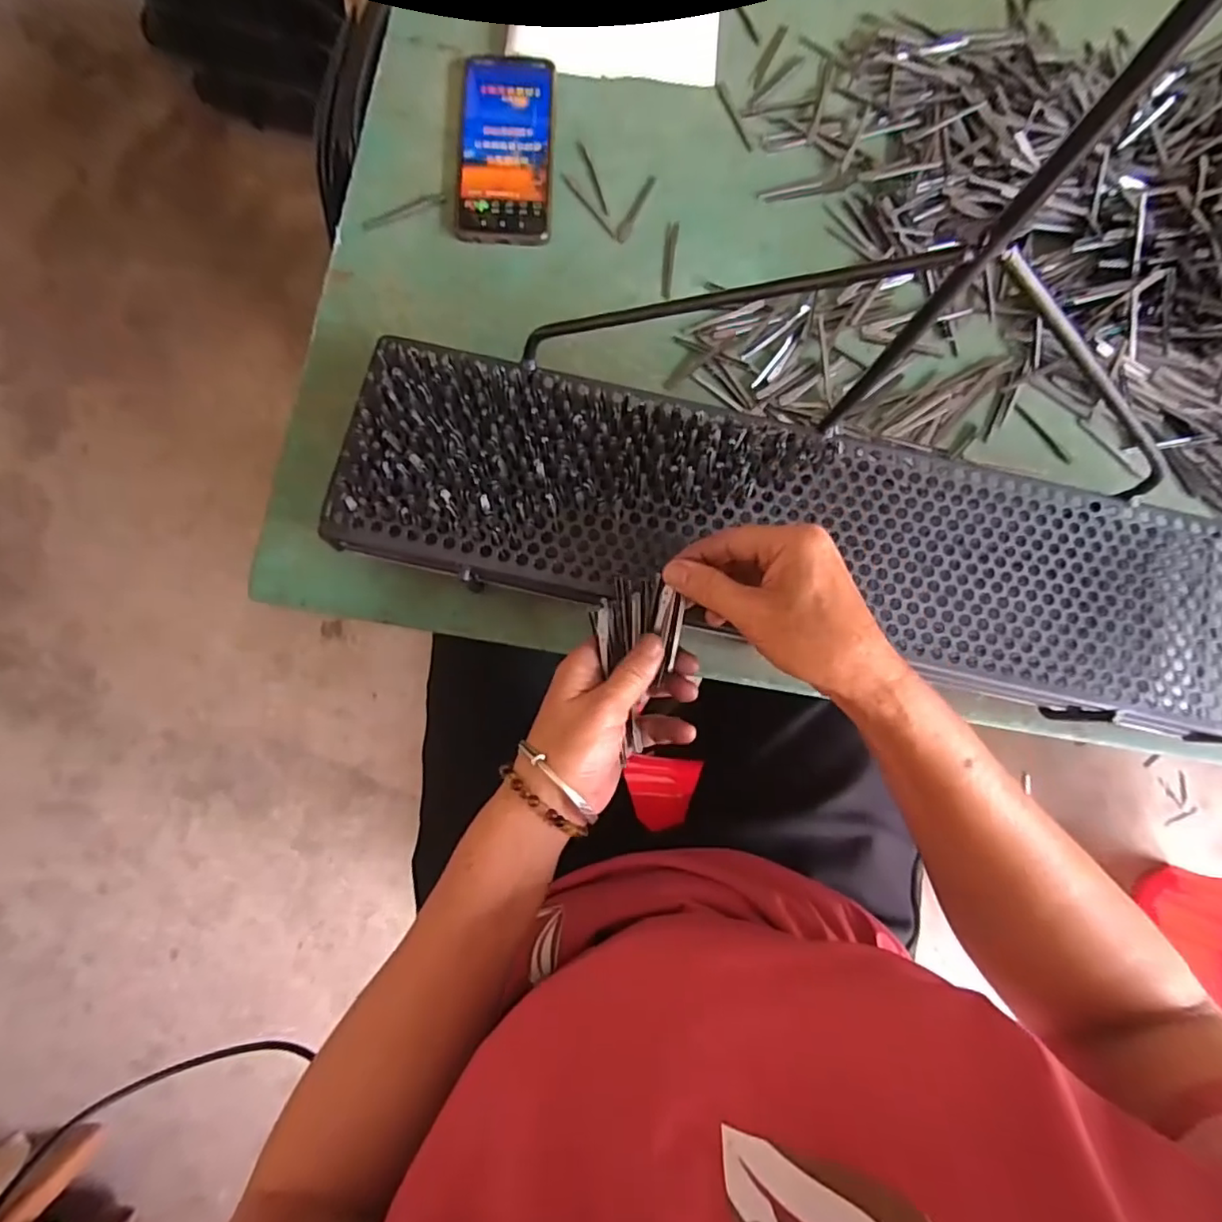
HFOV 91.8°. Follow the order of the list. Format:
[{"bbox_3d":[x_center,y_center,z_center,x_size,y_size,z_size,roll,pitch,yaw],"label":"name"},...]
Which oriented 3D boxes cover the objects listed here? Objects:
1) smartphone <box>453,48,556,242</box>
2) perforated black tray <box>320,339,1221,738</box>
[{"bbox_3d":[-0.085,-0.379,0.479,0.075,0.013,0.165,1,84,-2],"label":"smartphone"},{"bbox_3d":[0.124,-0.052,0.380,0.583,0.029,0.149,12,84,-1],"label":"perforated black tray"}]

